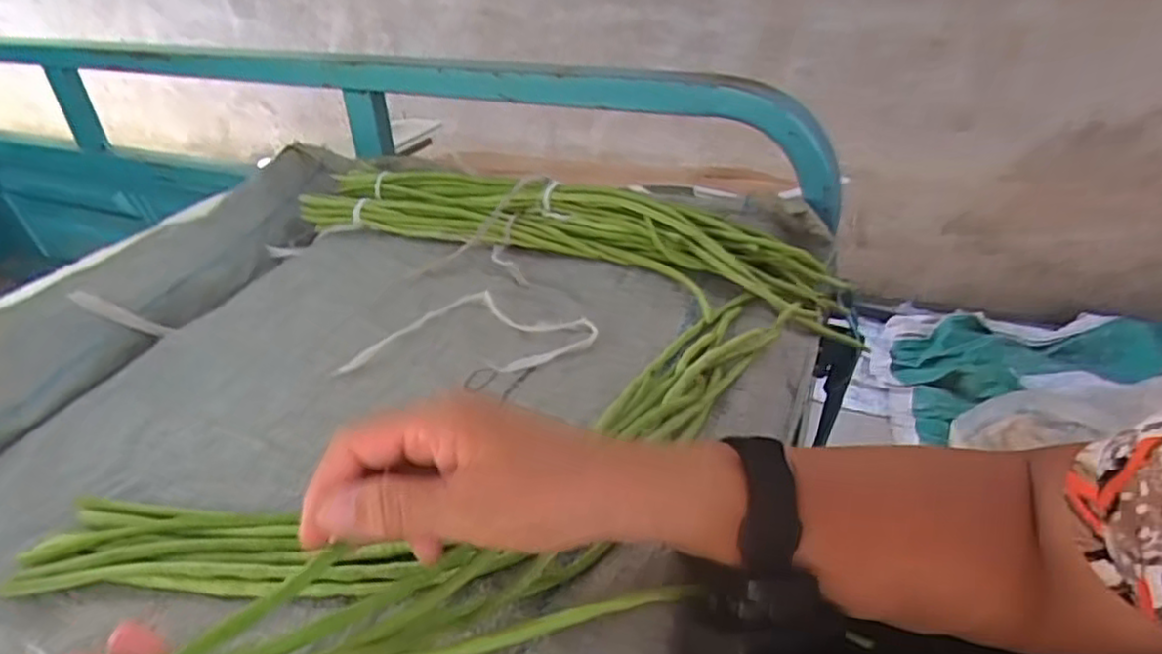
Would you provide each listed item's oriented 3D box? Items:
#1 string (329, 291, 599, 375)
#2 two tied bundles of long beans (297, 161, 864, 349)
[{"bbox_3d":[-0.078,0.004,0.508,0.176,0.017,0.093,3,34,5],"label":"string"},{"bbox_3d":[-0.028,-0.088,0.611,0.526,0.056,0.098,17,38,25],"label":"two tied bundles of long beans"}]

